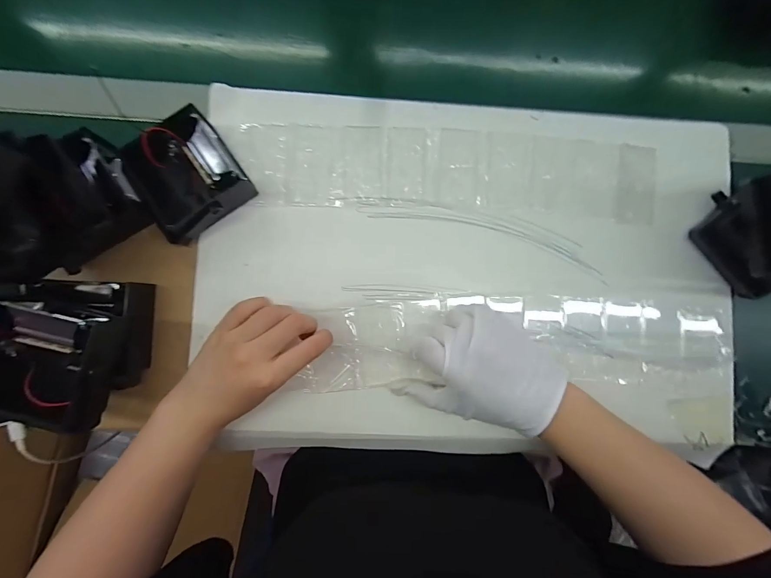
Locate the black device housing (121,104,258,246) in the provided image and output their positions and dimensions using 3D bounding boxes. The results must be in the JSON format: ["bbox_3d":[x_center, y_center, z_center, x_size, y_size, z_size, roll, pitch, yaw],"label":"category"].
[{"bbox_3d":[-0.184,-0.102,0.324,0.092,0.041,0.094,-36,87,-5],"label":"black device housing"}]

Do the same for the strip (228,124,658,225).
[{"bbox_3d":[0.065,-0.123,0.355,0.425,0.006,0.087,3,85,-2],"label":"strip"}]

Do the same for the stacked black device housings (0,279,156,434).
[{"bbox_3d":[-0.267,0.050,0.290,0.099,0.074,0.119,5,85,-2],"label":"stacked black device housings"}]

